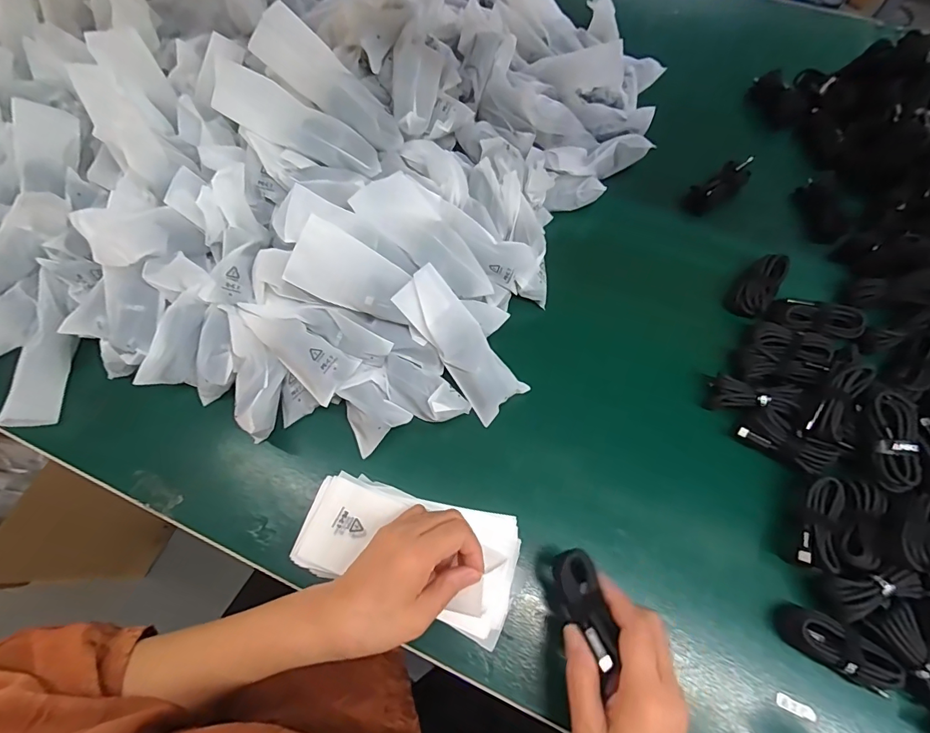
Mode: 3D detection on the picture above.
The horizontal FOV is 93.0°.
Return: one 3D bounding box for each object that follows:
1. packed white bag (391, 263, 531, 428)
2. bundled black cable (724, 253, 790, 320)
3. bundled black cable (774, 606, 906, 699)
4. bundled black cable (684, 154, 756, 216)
[{"bbox_3d":[-0.005,-0.021,0.419,0.052,0.022,0.150,-35,92,-13],"label":"packed white bag"},{"bbox_3d":[0.314,-0.087,0.473,0.039,0.026,0.075,37,72,15],"label":"bundled black cable"},{"bbox_3d":[0.286,0.216,0.340,0.072,0.032,0.035,24,69,11],"label":"bundled black cable"},{"bbox_3d":[0.305,-0.217,0.527,0.089,0.031,0.032,-30,69,-11],"label":"bundled black cable"}]

